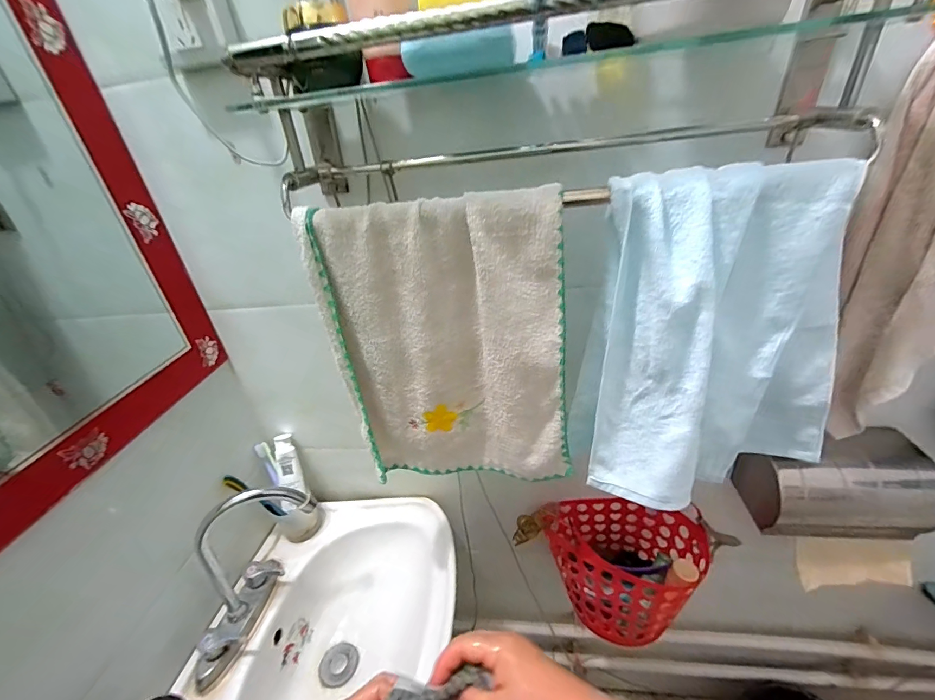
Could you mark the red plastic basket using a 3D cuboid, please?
[{"bbox_3d":[0.269,0.377,0.716,0.272,0.176,0.180,0,31,14],"label":"red plastic basket"}]

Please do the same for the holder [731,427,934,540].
[{"bbox_3d":[0.544,0.197,0.600,0.213,0.102,0.132,-2,30,11],"label":"holder"}]

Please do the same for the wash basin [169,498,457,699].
[{"bbox_3d":[-0.204,0.484,0.651,0.373,0.141,0.474,-2,30,10],"label":"wash basin"}]

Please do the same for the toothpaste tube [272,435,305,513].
[{"bbox_3d":[-0.334,0.229,0.752,0.039,0.140,0.028,-9,1,-1],"label":"toothpaste tube"}]

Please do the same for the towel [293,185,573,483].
[{"bbox_3d":[-0.019,0.014,0.464,0.247,0.350,0.038,-2,30,10],"label":"towel"}]

